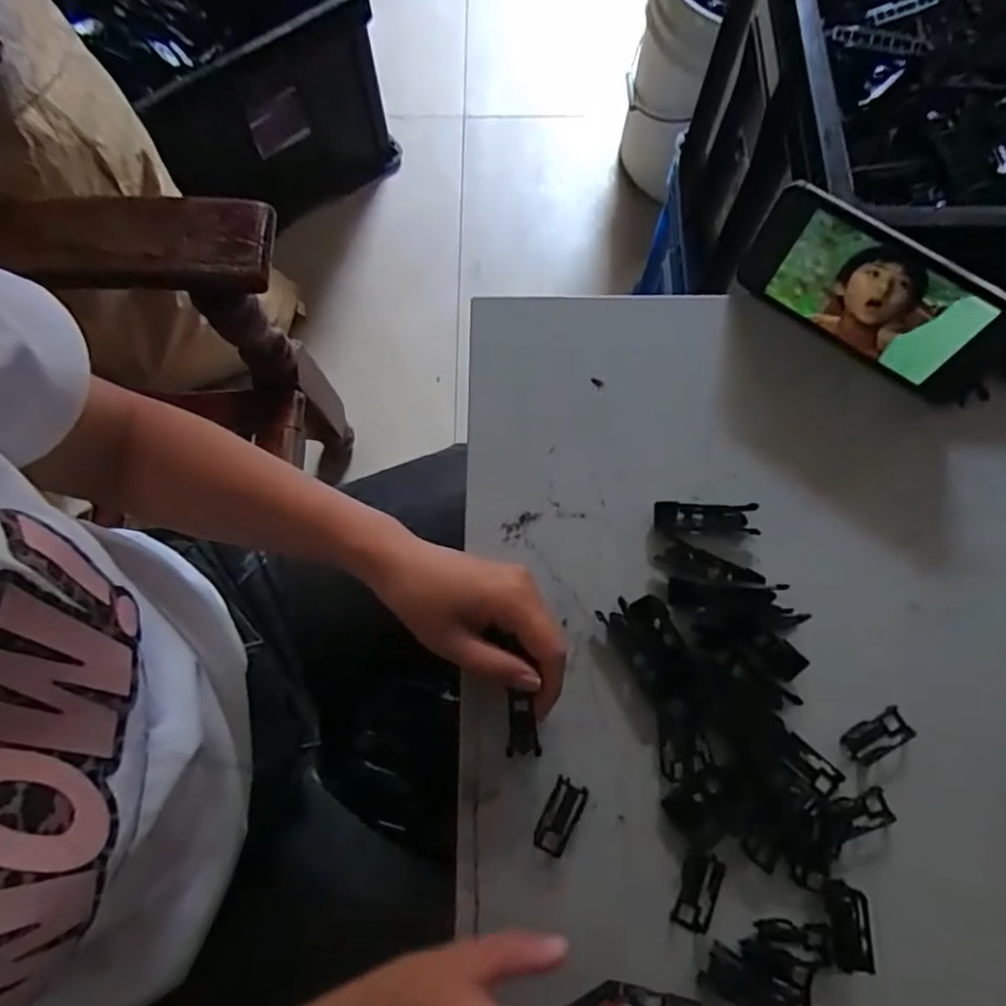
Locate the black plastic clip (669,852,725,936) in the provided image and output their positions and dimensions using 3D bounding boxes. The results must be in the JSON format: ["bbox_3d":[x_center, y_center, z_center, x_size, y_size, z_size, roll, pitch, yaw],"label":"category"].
[{"bbox_3d":[0.110,0.218,0.348,0.020,0.006,0.039,22,74,8],"label":"black plastic clip"}]

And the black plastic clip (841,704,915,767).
[{"bbox_3d":[0.222,0.138,0.369,0.039,0.008,0.019,-28,74,-7],"label":"black plastic clip"}]

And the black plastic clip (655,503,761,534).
[{"bbox_3d":[0.132,0.010,0.404,0.065,0.005,0.019,1,73,2],"label":"black plastic clip"}]

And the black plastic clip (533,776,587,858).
[{"bbox_3d":[0.032,0.179,0.355,0.020,0.014,0.039,24,75,9],"label":"black plastic clip"}]

